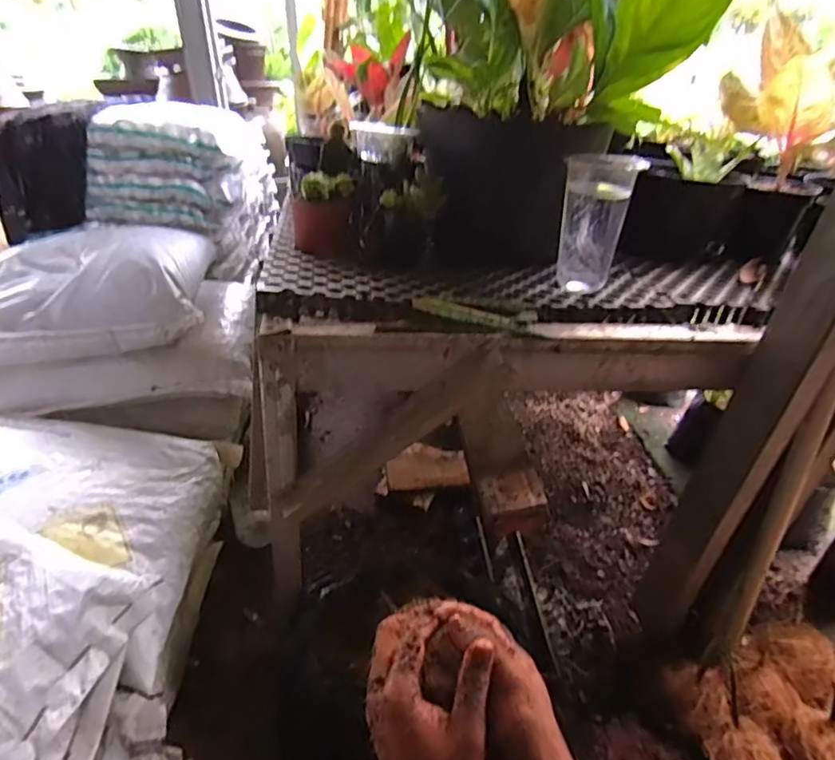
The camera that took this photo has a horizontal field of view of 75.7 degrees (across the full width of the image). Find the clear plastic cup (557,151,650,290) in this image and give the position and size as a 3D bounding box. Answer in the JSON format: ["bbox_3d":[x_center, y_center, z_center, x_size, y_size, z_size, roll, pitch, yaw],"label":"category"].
[{"bbox_3d":[0.215,-0.193,0.663,0.082,0.152,0.072,9,34,8],"label":"clear plastic cup"}]

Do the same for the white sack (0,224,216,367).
[{"bbox_3d":[-0.600,-0.166,0.951,0.440,0.134,0.317,-5,34,-12],"label":"white sack"}]

